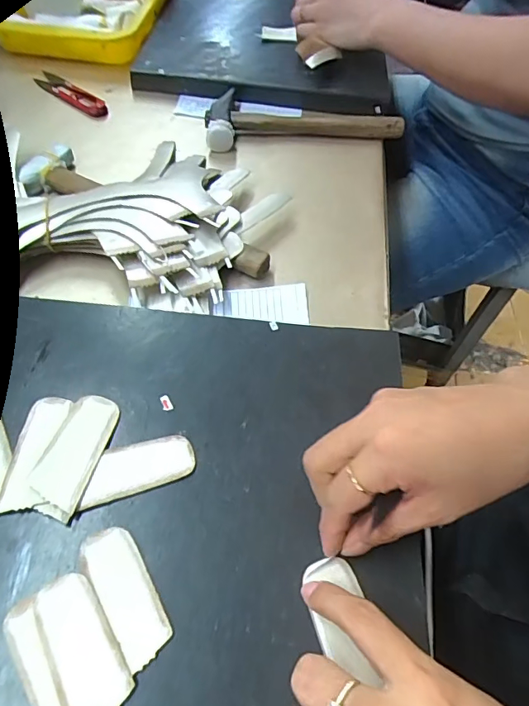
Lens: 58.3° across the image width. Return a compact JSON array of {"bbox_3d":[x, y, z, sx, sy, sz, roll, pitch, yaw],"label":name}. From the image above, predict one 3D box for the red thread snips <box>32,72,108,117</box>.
[{"bbox_3d":[-0.222,-0.297,0.544,0.110,0.012,0.023,36,61,19],"label":"red thread snips"}]

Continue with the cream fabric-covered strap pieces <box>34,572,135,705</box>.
[{"bbox_3d":[-0.092,0.148,0.237,0.032,0.004,0.070,-27,62,-20],"label":"cream fabric-covered strap pieces"}]

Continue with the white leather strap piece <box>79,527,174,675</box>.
[{"bbox_3d":[-0.073,0.126,0.252,0.027,0.004,0.069,-30,63,-21],"label":"white leather strap piece"}]

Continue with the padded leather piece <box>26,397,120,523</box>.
[{"bbox_3d":[-0.116,0.060,0.289,0.033,0.005,0.076,14,57,5],"label":"padded leather piece"}]

